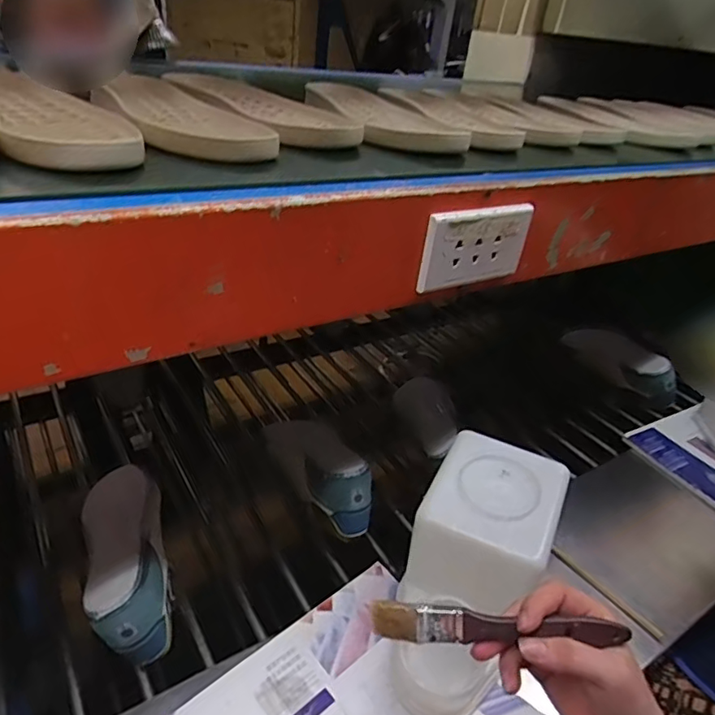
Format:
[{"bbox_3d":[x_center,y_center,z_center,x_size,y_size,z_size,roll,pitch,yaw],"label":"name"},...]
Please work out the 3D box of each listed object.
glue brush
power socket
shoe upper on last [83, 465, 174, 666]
[{"bbox_3d":[0.099,0.191,0.376,0.176,0.024,0.008,4,-11,4],"label":"glue brush"},{"bbox_3d":[0.111,-0.102,0.487,0.121,0.066,0.012,-15,38,-30],"label":"power socket"},{"bbox_3d":[-0.277,0.233,0.648,0.085,0.109,0.252,-8,35,-22],"label":"shoe upper on last"}]

